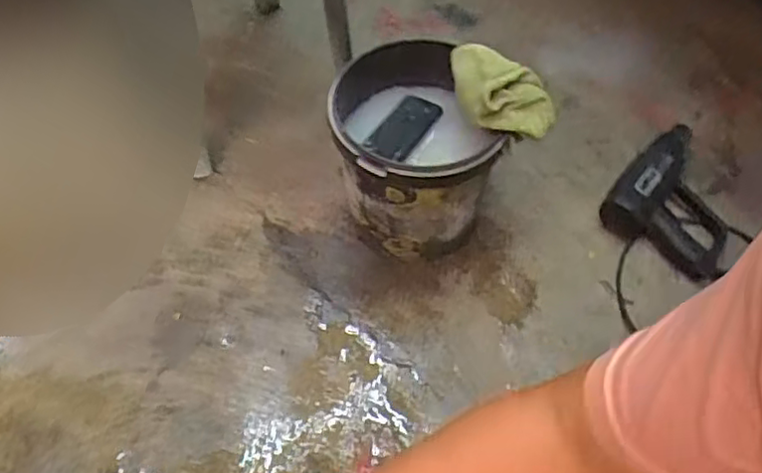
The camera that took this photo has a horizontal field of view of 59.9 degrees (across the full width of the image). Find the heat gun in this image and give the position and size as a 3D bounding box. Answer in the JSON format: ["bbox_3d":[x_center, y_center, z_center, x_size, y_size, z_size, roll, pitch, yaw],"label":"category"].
[{"bbox_3d":[0.455,-0.061,1.012,0.176,0.081,0.237,29,61,17],"label":"heat gun"}]

